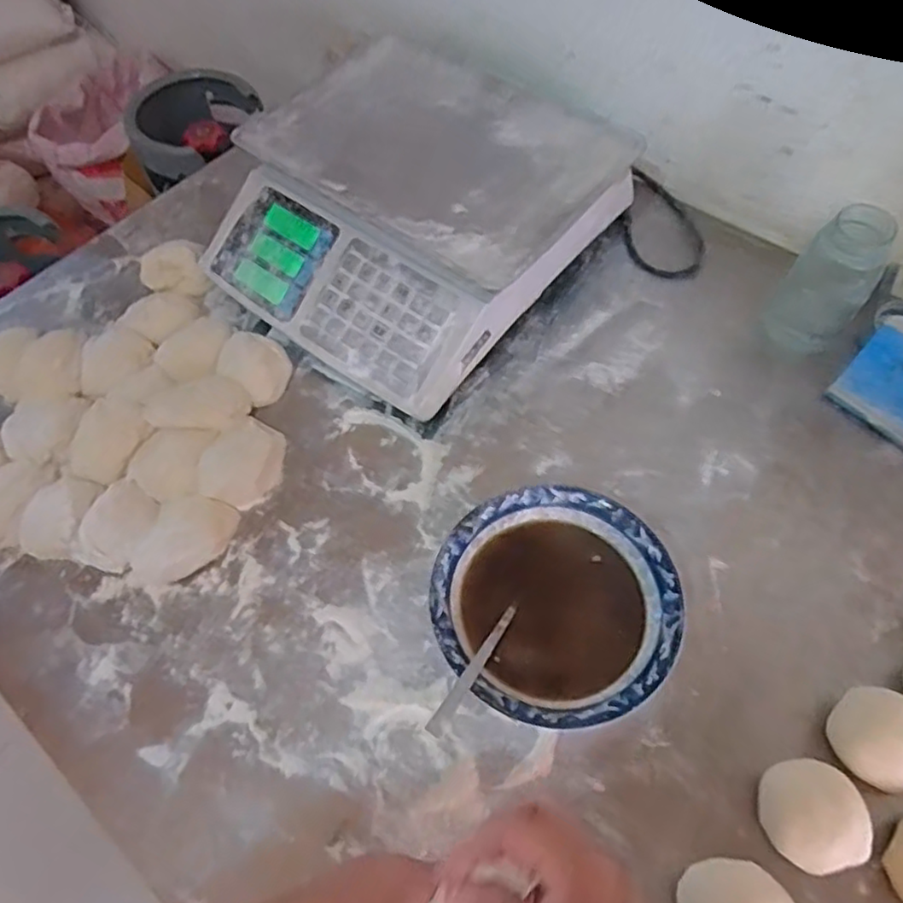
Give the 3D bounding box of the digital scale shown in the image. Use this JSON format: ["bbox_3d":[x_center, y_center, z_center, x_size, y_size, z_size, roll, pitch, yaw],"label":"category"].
[{"bbox_3d":[-0.043,-0.243,0.688,0.335,0.129,0.335,33,66,22],"label":"digital scale"}]

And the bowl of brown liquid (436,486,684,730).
[{"bbox_3d":[0.077,0.117,0.500,0.171,0.053,0.170,-2,58,3],"label":"bowl of brown liquid"}]

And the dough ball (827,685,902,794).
[{"bbox_3d":[0.286,0.192,0.442,0.057,0.033,0.057,-2,58,3],"label":"dough ball"}]

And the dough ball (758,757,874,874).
[{"bbox_3d":[0.232,0.232,0.425,0.062,0.039,0.061,-2,58,3],"label":"dough ball"}]

